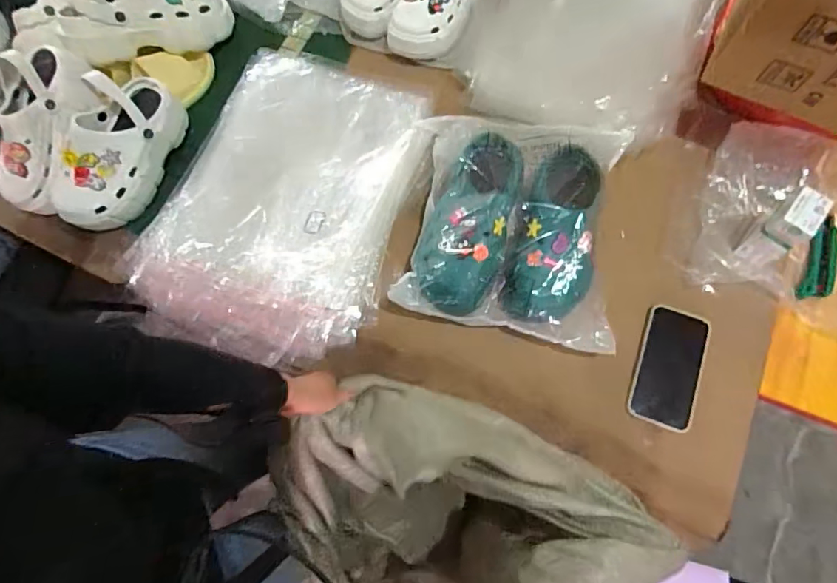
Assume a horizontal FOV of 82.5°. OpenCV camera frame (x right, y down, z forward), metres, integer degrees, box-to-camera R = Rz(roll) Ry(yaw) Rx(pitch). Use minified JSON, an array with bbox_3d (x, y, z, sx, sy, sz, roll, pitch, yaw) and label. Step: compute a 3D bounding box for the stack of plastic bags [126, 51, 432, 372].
[{"bbox_3d":[-0.197,-0.136,0.739,0.359,0.069,0.476,18,72,8],"label":"stack of plastic bags"}]

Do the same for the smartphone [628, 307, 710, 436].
[{"bbox_3d":[0.345,0.103,0.656,0.081,0.011,0.164,19,72,8],"label":"smartphone"}]

